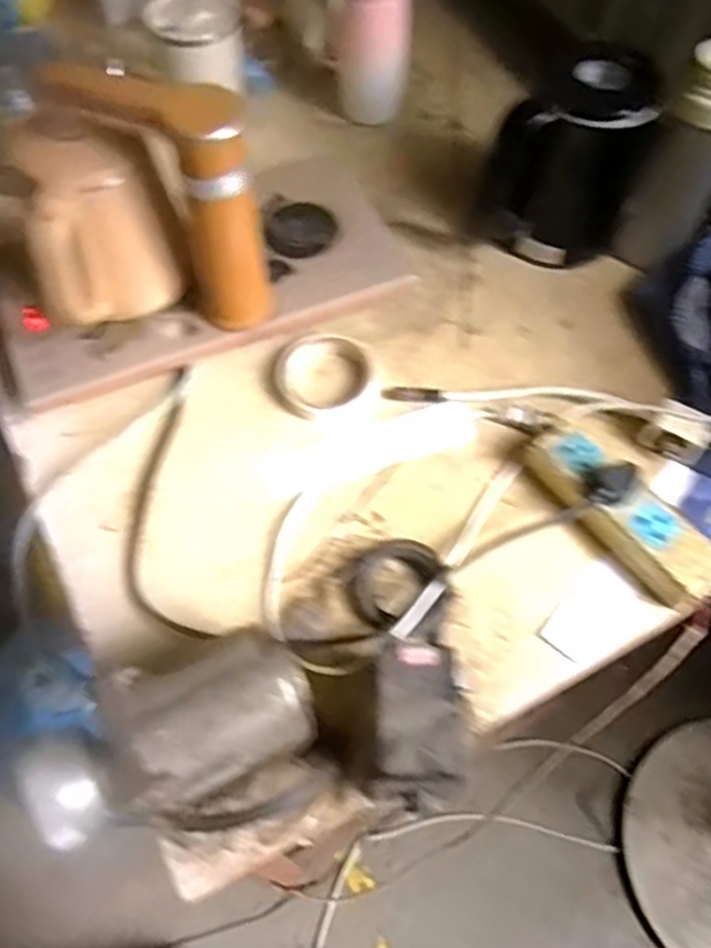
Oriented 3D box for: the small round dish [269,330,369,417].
[{"bbox_3d":[-0.031,-0.091,0.696,0.089,0.022,0.082,-9,63,-4],"label":"small round dish"}]

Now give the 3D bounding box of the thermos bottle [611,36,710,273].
[{"bbox_3d":[0.300,-0.277,0.676,0.067,0.189,0.063,33,63,14],"label":"thermos bottle"}]

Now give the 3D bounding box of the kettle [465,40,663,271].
[{"bbox_3d":[0.197,-0.287,0.712,0.126,0.178,0.118,19,61,7],"label":"kettle"}]

